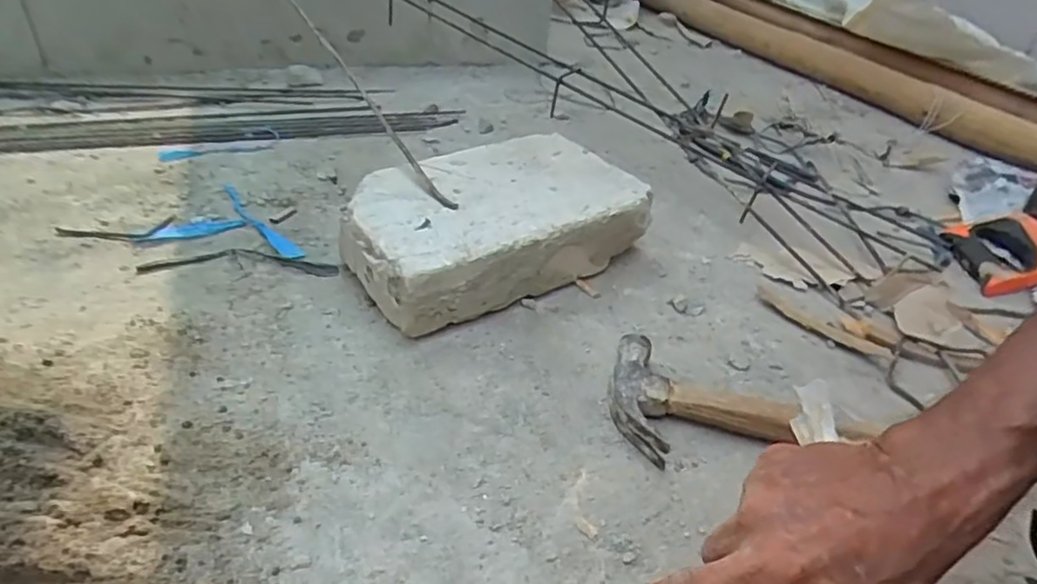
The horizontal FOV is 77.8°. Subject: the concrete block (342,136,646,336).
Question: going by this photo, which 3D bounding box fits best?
[{"bbox_3d":[-0.028,-0.073,0.692,0.311,0.079,0.191,-21,44,-31],"label":"concrete block"}]

